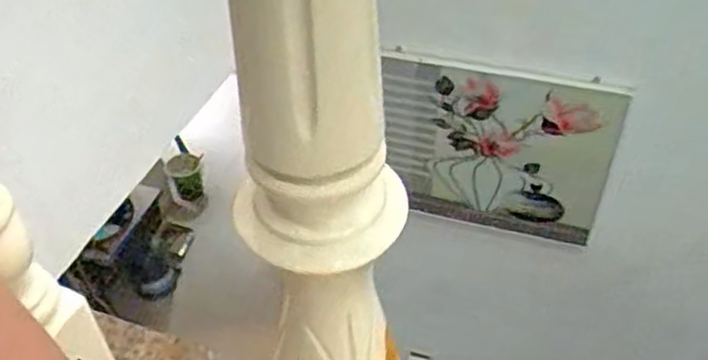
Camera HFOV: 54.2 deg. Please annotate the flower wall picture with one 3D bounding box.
[{"bbox_3d":[0.333,-0.060,1.671,0.530,0.508,0.033,13,46,16],"label":"flower wall picture"}]

